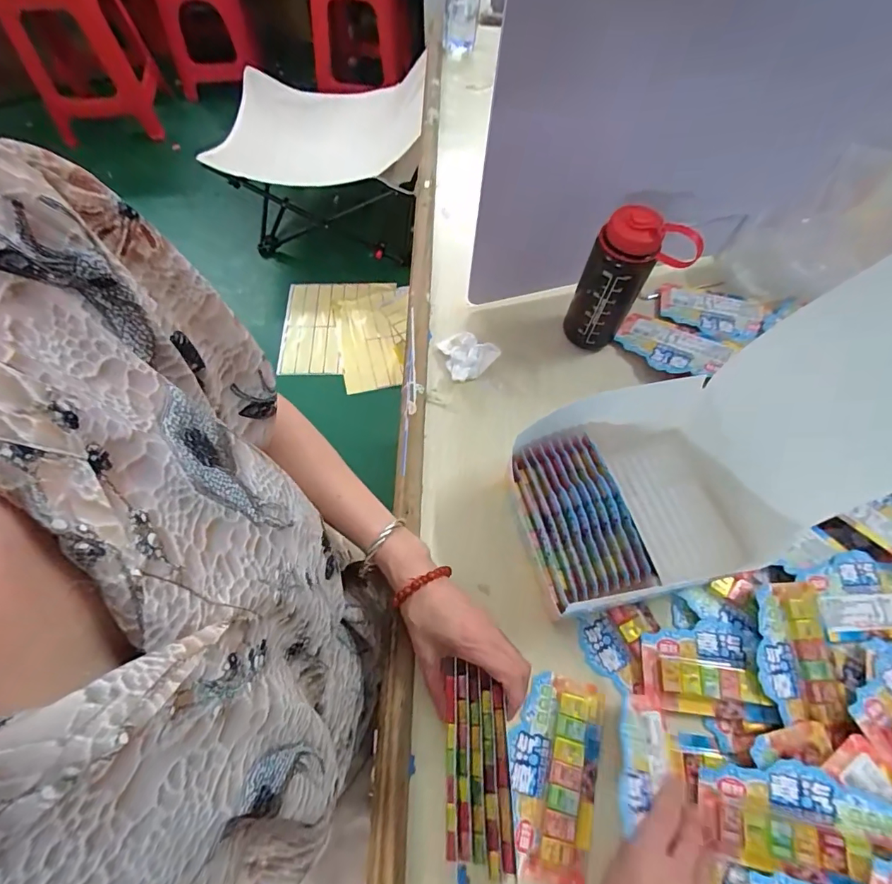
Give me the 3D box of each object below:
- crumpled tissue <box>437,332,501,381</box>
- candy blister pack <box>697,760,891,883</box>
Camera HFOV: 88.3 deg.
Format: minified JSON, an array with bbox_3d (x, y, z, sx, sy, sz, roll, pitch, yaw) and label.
[{"bbox_3d":[0.022,-0.108,0.566,0.058,0.031,0.063,-31,68,-15],"label":"crumpled tissue"},{"bbox_3d":[0.276,0.292,0.355,0.140,0.012,0.072,0,66,15],"label":"candy blister pack"}]

